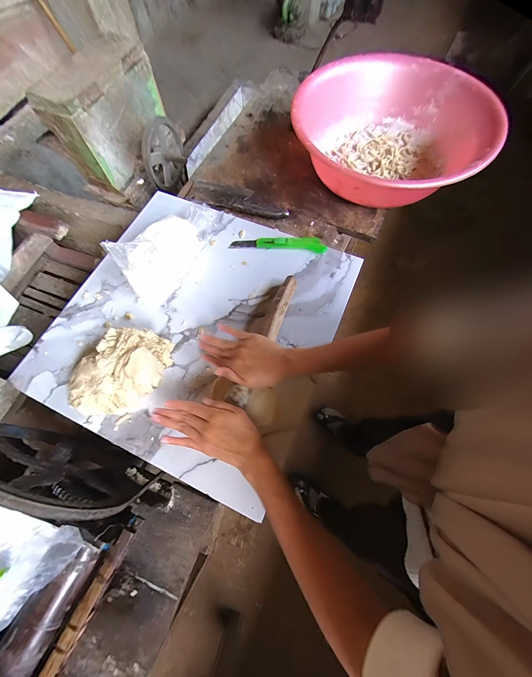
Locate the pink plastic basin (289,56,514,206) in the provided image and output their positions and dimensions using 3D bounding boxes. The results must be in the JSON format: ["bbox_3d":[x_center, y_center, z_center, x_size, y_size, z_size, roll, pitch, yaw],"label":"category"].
[{"bbox_3d":[0.266,-0.450,0.568,0.403,0.129,0.410,-1,69,3],"label":"pink plastic basin"}]

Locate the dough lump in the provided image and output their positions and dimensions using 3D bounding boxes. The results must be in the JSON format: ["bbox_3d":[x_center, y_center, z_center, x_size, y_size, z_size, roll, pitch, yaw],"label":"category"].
[{"bbox_3d":[-0.238,0.051,0.419,0.116,0.063,0.160,35,72,14],"label":"dough lump"}]

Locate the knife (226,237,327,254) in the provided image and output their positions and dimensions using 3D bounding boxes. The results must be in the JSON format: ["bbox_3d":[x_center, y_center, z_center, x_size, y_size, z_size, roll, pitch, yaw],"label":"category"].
[{"bbox_3d":[0.025,-0.198,0.534,0.195,0.016,0.031,5,69,5],"label":"knife"}]

